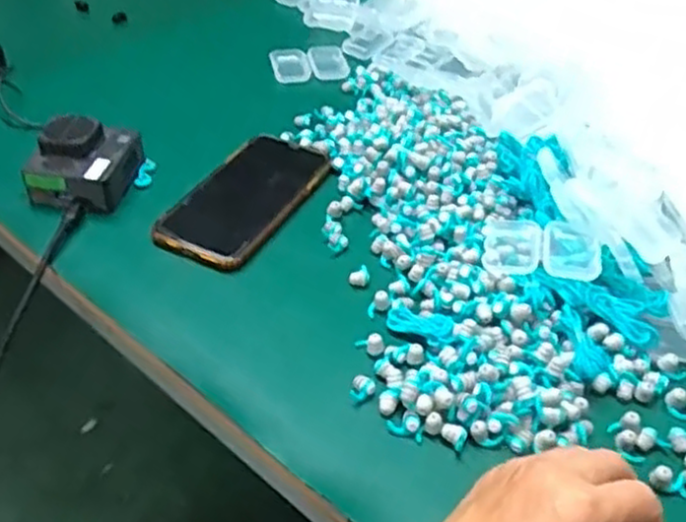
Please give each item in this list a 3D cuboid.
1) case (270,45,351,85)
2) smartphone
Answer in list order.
[{"bbox_3d":[-0.035,-0.204,0.767,0.076,0.011,0.056,-9,44,-12],"label":"case"},{"bbox_3d":[-0.075,-0.053,0.595,0.079,0.015,0.158,22,46,20],"label":"smartphone"}]

